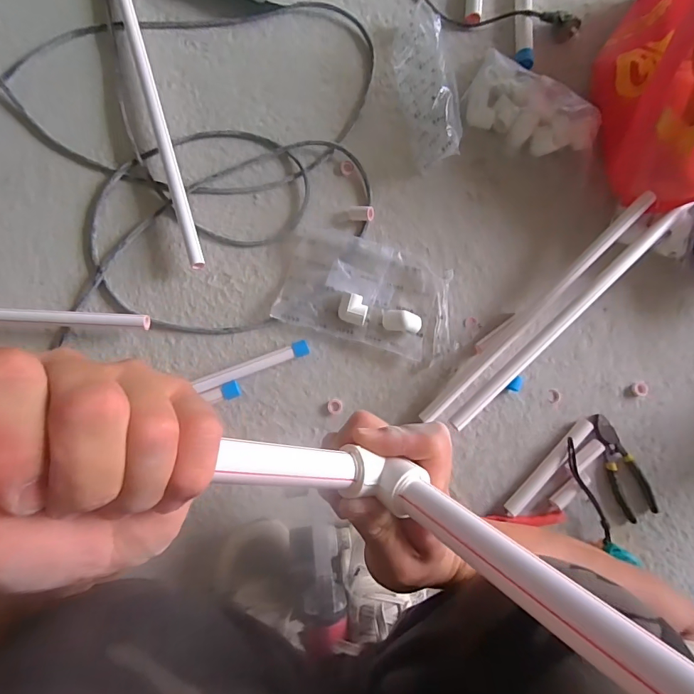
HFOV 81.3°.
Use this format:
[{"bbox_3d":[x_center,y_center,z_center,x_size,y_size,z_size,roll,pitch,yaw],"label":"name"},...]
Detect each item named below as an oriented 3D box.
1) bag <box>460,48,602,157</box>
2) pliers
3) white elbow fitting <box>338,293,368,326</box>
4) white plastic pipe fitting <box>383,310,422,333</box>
[{"bbox_3d":[0.291,-0.371,0.633,0.208,0.041,0.120,24,84,-1],"label":"bag"},{"bbox_3d":[0.404,0.177,0.596,0.056,0.019,0.163,-28,87,-6],"label":"pliers"},{"bbox_3d":[0.009,-0.055,0.589,0.042,0.020,0.042,12,84,-2],"label":"white elbow fitting"},{"bbox_3d":[0.080,-0.037,0.588,0.055,0.038,0.030,3,84,-3],"label":"white plastic pipe fitting"}]

